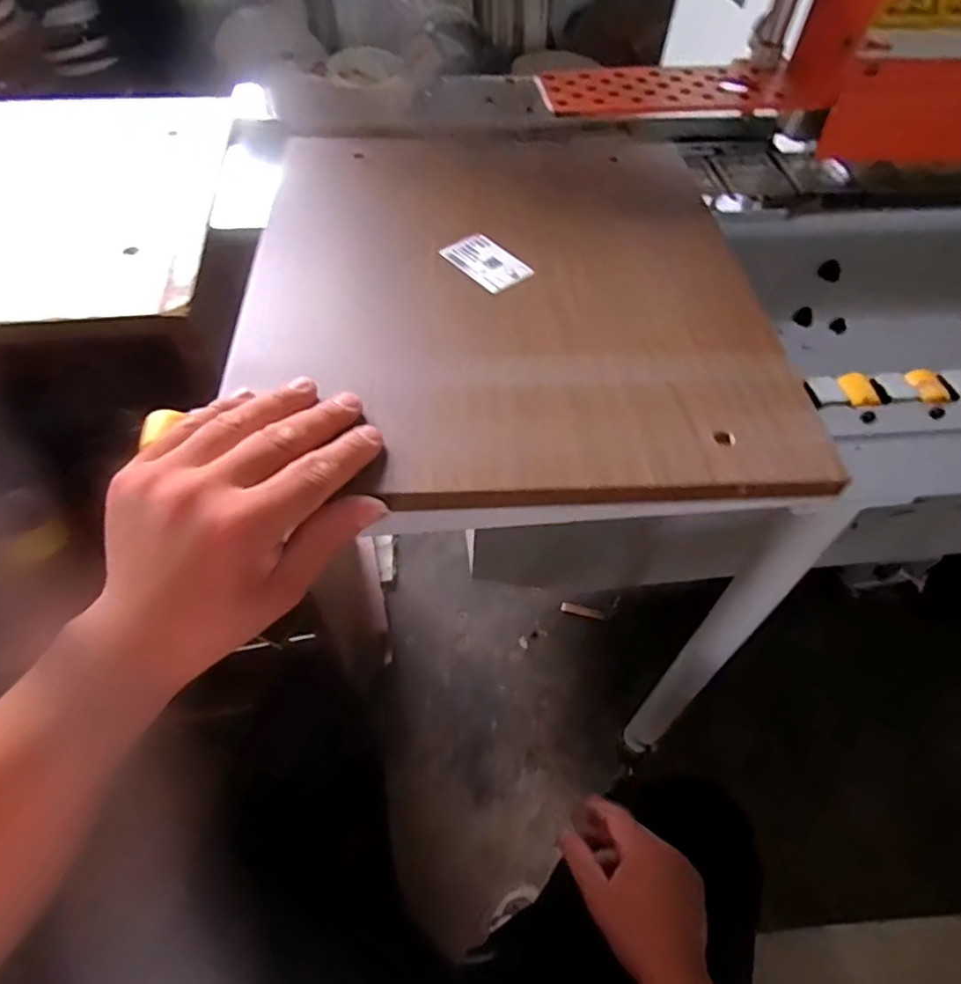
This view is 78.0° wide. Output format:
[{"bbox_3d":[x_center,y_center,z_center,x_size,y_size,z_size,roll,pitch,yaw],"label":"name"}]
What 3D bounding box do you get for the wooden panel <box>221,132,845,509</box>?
[{"bbox_3d":[0.020,-0.161,0.425,0.340,0.020,0.395,-1,54,-3],"label":"wooden panel"}]

